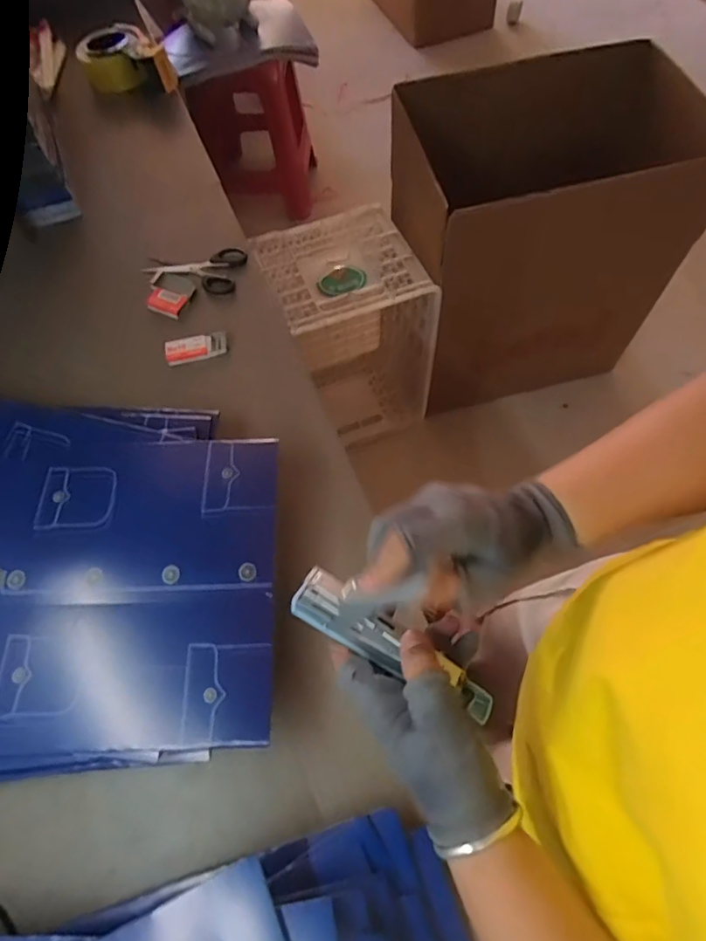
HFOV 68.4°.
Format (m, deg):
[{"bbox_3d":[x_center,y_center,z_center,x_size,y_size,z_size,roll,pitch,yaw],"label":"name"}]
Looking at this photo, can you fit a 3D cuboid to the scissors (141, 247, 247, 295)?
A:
[{"bbox_3d":[-0.230,-0.294,0.748,0.140,0.013,0.081,10,64,8],"label":"scissors"}]

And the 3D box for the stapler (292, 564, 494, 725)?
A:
[{"bbox_3d":[0.029,0.123,0.366,0.154,0.038,0.033,29,69,8],"label":"stapler"}]

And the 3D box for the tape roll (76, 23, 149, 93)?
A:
[{"bbox_3d":[-0.412,-0.715,0.904,0.120,0.057,0.116,-1,63,3],"label":"tape roll"}]

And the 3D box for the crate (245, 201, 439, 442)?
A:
[{"bbox_3d":[-0.005,-0.329,1.300,0.326,0.491,0.299,-20,64,-6],"label":"crate"}]

